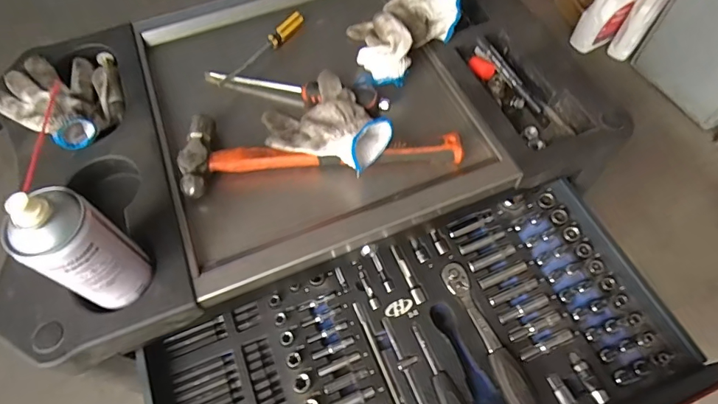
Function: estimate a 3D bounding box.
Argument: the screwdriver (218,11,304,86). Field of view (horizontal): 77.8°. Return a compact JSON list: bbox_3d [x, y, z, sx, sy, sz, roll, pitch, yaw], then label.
[{"bbox_3d":[-0.133,-0.215,0.621,0.016,0.013,0.160,34,65,19],"label":"screwdriver"}]

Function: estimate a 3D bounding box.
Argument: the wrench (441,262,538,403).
[{"bbox_3d":[0.151,0.158,0.516,0.030,0.020,0.194,-19,61,-11],"label":"wrench"}]

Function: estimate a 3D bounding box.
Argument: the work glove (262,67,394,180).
[{"bbox_3d":[-0.044,-0.086,0.526,0.119,0.049,0.148,-33,64,-18],"label":"work glove"}]

